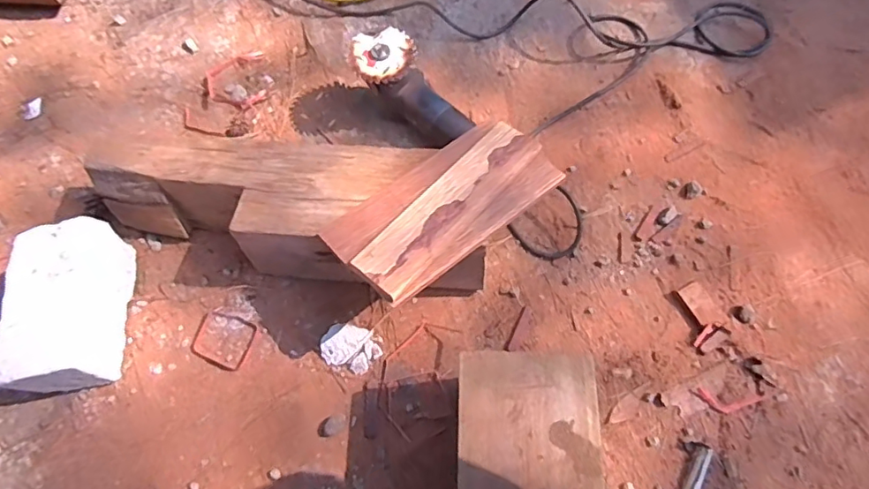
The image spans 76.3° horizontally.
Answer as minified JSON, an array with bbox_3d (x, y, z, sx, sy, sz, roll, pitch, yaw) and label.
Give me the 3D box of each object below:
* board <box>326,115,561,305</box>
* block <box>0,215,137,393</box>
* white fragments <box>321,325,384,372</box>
[{"bbox_3d":[0.012,-0.052,0.638,0.263,0.032,0.129,-37,70,-17],"label":"board"},{"bbox_3d":[-0.453,0.073,0.686,0.109,0.091,0.206,-5,66,-2],"label":"block"},{"bbox_3d":[-0.107,0.131,0.707,0.075,0.014,0.054,16,65,11],"label":"white fragments"}]

